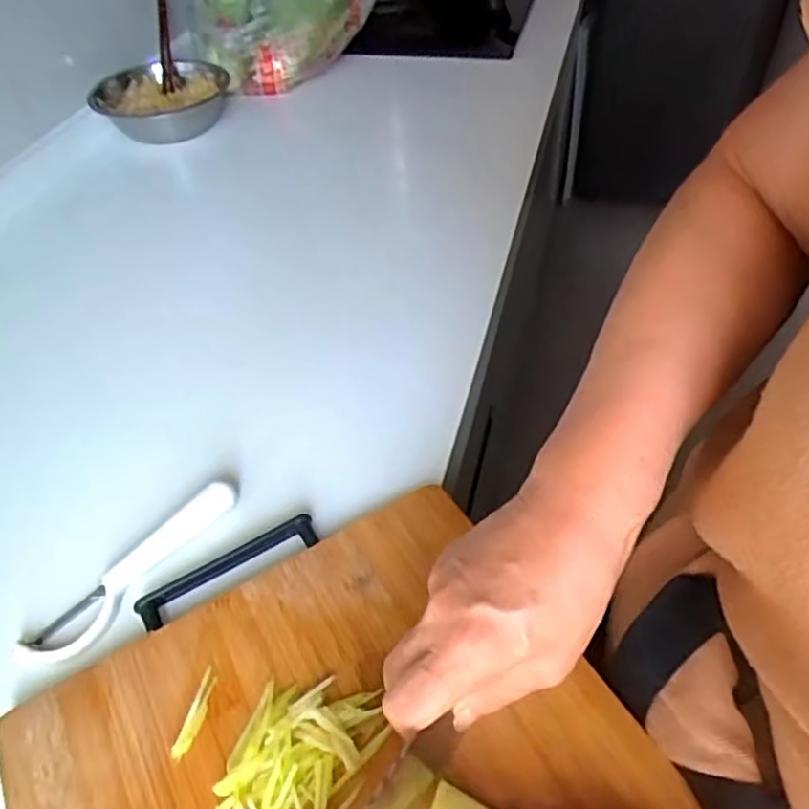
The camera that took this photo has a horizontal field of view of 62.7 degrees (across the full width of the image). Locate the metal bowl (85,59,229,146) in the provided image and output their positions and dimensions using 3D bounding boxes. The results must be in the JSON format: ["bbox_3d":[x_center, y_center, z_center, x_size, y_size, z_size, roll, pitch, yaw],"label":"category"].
[{"bbox_3d":[-0.333,-0.424,0.922,0.177,0.068,0.177,-2,47,3],"label":"metal bowl"}]

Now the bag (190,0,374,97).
[{"bbox_3d":[-0.172,-0.569,0.953,0.239,0.183,0.156,-24,50,-17],"label":"bag"}]

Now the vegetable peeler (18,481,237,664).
[{"bbox_3d":[-0.176,0.105,0.435,0.030,0.021,0.153,27,54,26],"label":"vegetable peeler"}]

